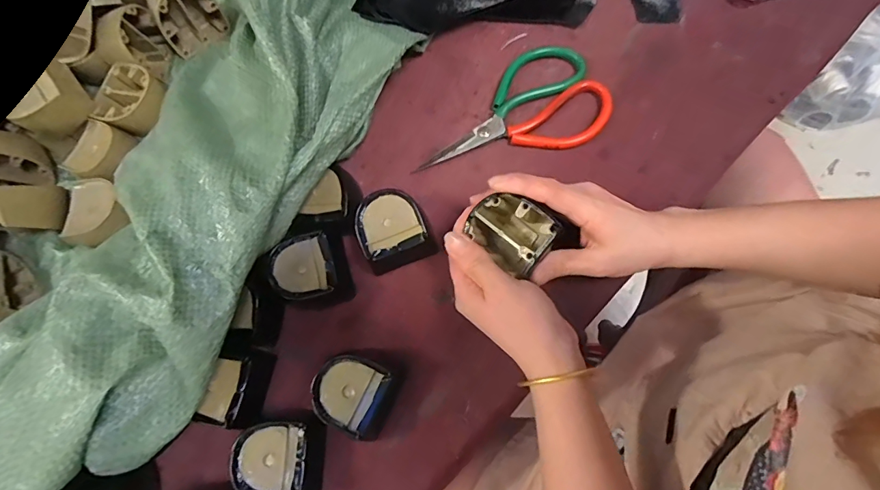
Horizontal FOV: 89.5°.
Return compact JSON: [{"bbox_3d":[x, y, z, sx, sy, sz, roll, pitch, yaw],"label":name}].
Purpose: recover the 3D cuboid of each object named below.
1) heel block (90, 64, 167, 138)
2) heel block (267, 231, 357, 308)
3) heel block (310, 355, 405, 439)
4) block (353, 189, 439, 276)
[{"bbox_3d":[-0.316,-0.149,0.453,0.054,0.029,0.063,20,79,11],"label":"heel block"},{"bbox_3d":[-0.114,0.026,0.391,0.060,0.044,0.062,-26,77,-1],"label":"heel block"},{"bbox_3d":[-0.068,0.118,0.363,0.061,0.043,0.057,26,81,10],"label":"heel block"},{"bbox_3d":[-0.041,-0.014,0.395,0.061,0.041,0.061,-27,77,-1],"label":"block"}]

